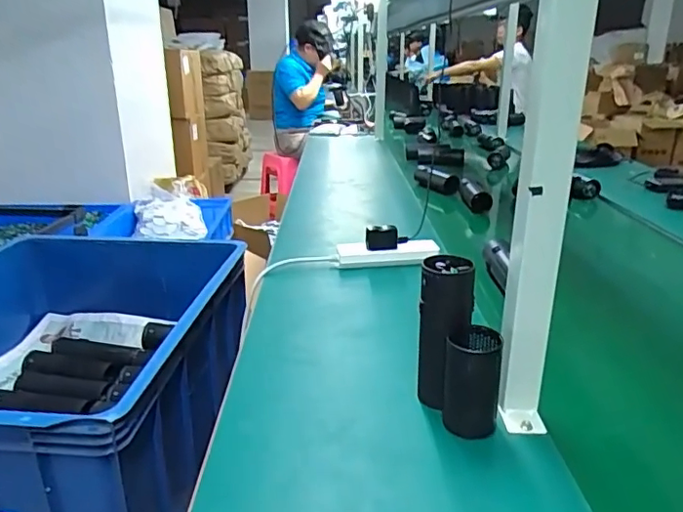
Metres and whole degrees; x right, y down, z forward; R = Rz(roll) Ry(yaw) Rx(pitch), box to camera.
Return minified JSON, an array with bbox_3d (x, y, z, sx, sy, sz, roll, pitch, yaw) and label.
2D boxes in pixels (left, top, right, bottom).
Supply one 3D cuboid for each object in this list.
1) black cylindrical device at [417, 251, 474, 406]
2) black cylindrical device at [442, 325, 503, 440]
[{"bbox_3d":[0.110,0.086,0.593,0.049,0.164,0.053,-1,21,0],"label":"black cylindrical device"},{"bbox_3d":[0.133,0.128,0.564,0.054,0.104,0.046,5,22,15],"label":"black cylindrical device"}]

